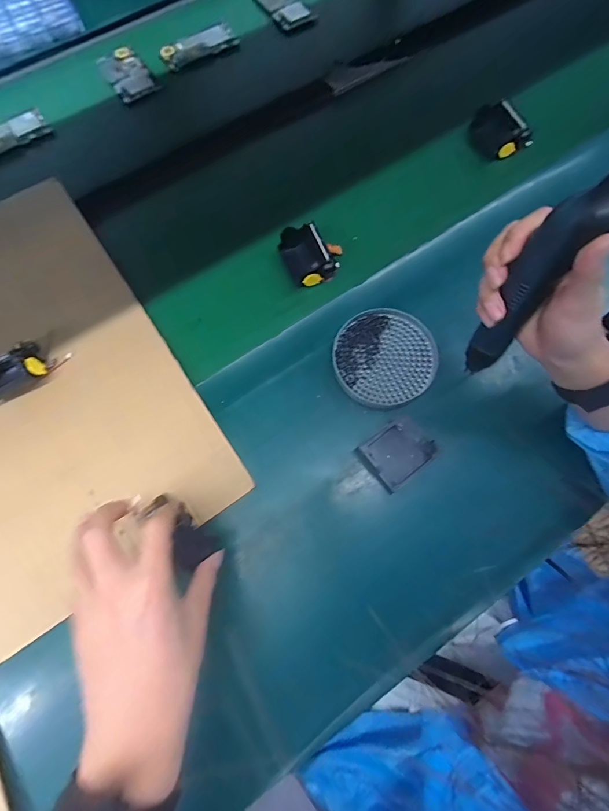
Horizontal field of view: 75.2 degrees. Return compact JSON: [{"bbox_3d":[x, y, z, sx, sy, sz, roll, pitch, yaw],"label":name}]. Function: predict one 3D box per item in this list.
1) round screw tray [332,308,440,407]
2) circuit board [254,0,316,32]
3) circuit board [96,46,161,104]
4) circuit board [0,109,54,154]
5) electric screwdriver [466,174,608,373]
[{"bbox_3d":[0.090,-0.057,0.448,0.113,0.007,0.112,0,75,2],"label":"round screw tray"},{"bbox_3d":[-0.040,-0.710,0.699,0.067,0.011,0.122,-32,73,-11],"label":"circuit board"},{"bbox_3d":[-0.294,-0.548,0.646,0.068,0.011,0.114,-35,73,-11],"label":"circuit board"},{"bbox_3d":[-0.452,-0.410,0.599,0.122,0.012,0.061,-31,72,-10],"label":"circuit board"},{"bbox_3d":[0.178,-0.090,0.310,0.027,0.219,0.038,-25,68,-15],"label":"electric screwdriver"}]

